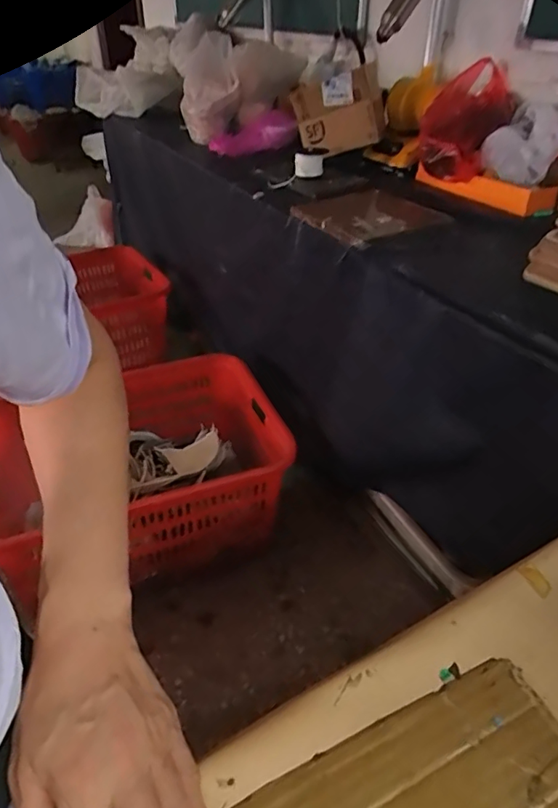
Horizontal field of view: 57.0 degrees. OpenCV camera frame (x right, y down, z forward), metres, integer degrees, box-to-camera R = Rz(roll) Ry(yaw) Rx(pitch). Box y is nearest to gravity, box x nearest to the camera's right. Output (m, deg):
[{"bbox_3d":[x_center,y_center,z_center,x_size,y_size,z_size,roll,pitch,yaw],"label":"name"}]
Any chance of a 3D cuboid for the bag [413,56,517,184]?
[{"bbox_3d":[0.431,-0.652,1.205,0.187,0.114,0.348,19,70,20],"label":"bag"}]

